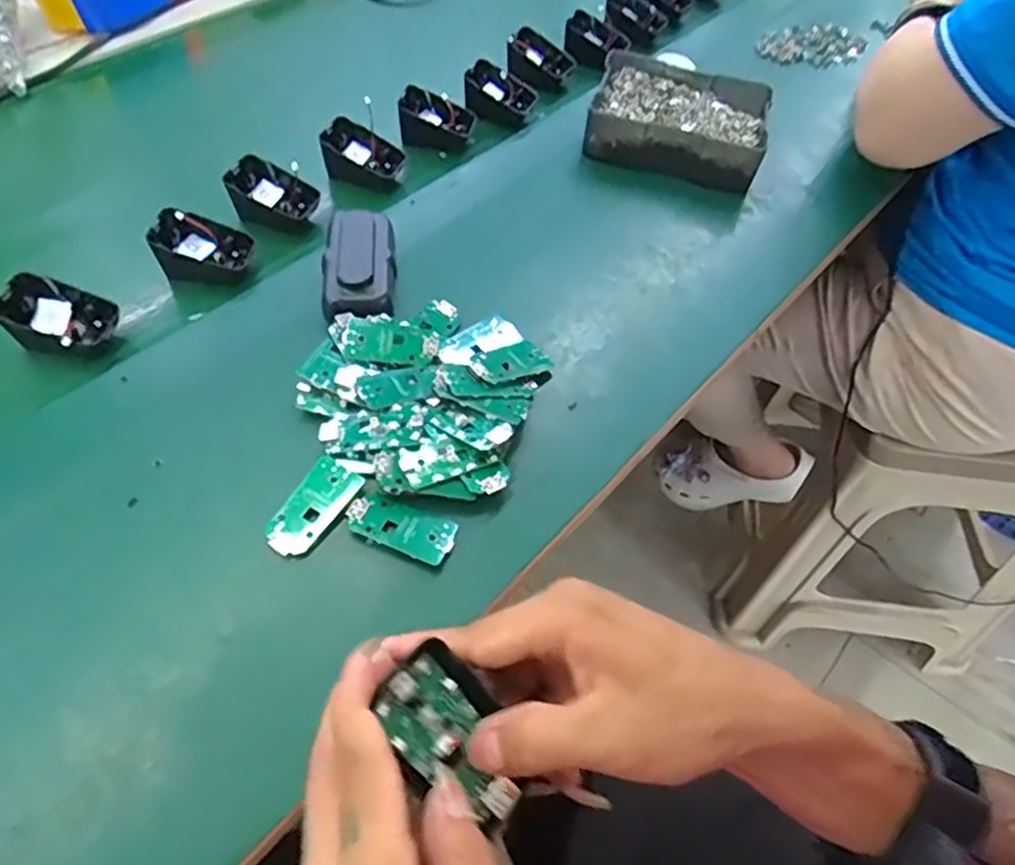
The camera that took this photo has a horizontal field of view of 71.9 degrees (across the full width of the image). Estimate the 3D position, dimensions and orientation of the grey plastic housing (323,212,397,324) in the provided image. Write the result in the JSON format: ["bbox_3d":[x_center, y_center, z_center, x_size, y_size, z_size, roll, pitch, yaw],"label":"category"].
[{"bbox_3d":[-0.111,-0.128,0.525,0.050,0.022,0.108,-5,54,-7],"label":"grey plastic housing"}]

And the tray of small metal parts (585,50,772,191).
[{"bbox_3d":[0.161,-0.295,0.657,0.159,0.039,0.125,14,54,6],"label":"tray of small metal parts"}]

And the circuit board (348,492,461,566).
[{"bbox_3d":[-0.063,0.055,0.414,0.064,0.005,0.030,19,55,10],"label":"circuit board"}]

